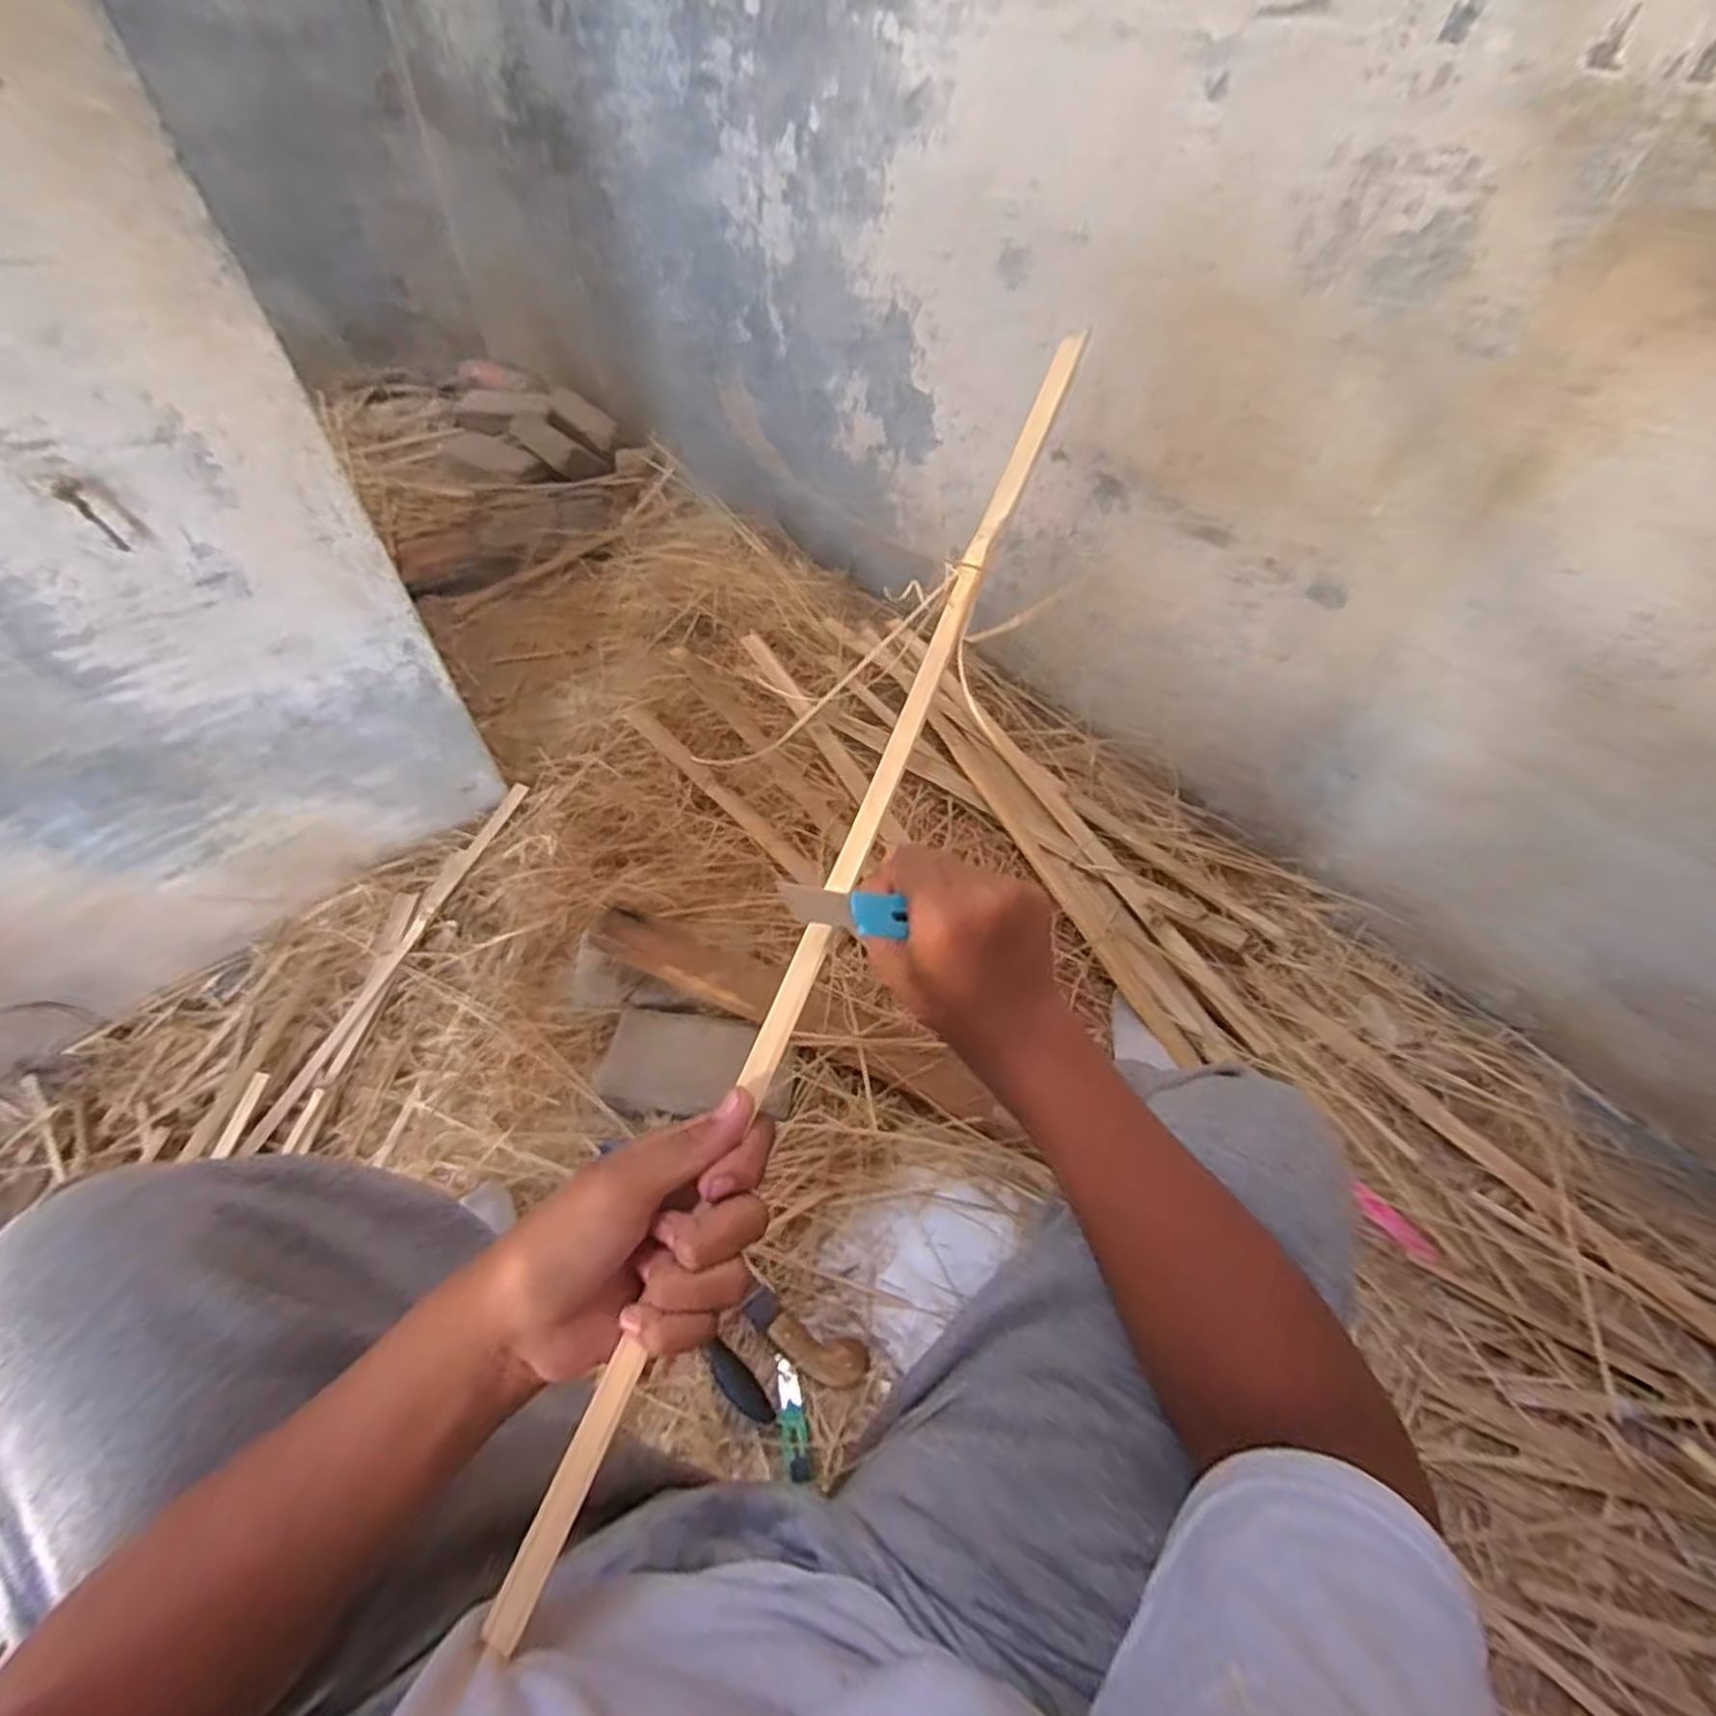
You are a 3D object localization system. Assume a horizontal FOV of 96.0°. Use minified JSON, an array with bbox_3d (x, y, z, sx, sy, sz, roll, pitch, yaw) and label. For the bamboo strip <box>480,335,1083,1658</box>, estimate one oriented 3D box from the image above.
[{"bbox_3d":[0.003,-0.015,0.391,0.019,0.015,0.692,20,72,11],"label":"bamboo strip"}]

